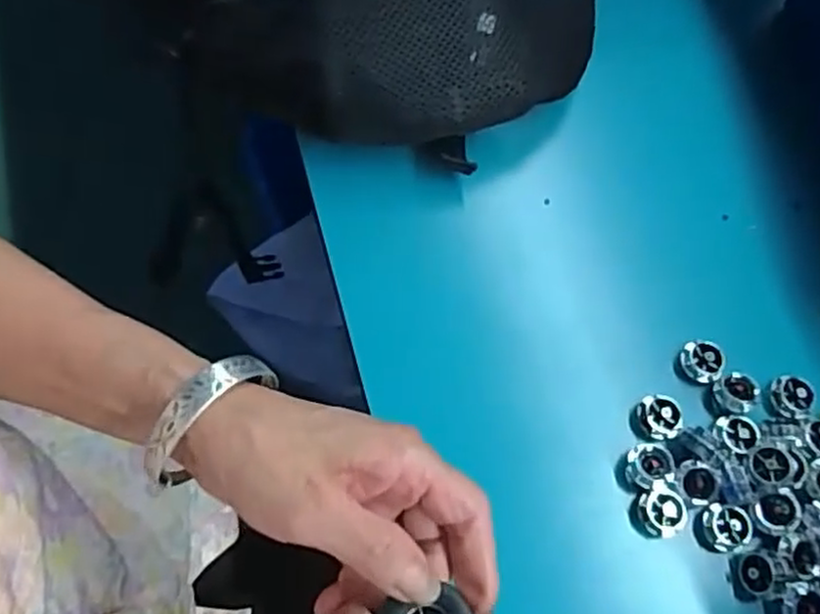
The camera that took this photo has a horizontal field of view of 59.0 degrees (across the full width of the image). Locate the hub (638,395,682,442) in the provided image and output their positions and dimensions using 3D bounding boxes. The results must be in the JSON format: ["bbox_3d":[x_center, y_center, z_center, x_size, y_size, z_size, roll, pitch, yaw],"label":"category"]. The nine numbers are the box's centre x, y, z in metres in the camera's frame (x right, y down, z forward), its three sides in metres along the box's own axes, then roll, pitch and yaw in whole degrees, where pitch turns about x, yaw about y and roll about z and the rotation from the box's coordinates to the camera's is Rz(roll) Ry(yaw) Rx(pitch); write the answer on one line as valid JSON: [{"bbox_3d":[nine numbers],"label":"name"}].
[{"bbox_3d":[0.144,0.067,0.423,0.023,0.020,0.025,6,67,3],"label":"hub"}]

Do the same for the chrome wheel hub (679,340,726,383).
[{"bbox_3d":[0.175,0.034,0.439,0.024,0.020,0.024,0,67,1],"label":"chrome wheel hub"}]

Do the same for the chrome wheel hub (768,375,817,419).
[{"bbox_3d":[0.225,0.054,0.432,0.026,0.015,0.023,-31,70,-12],"label":"chrome wheel hub"}]

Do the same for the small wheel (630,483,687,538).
[{"bbox_3d":[0.137,0.113,0.399,0.027,0.017,0.027,0,67,1],"label":"small wheel"}]

